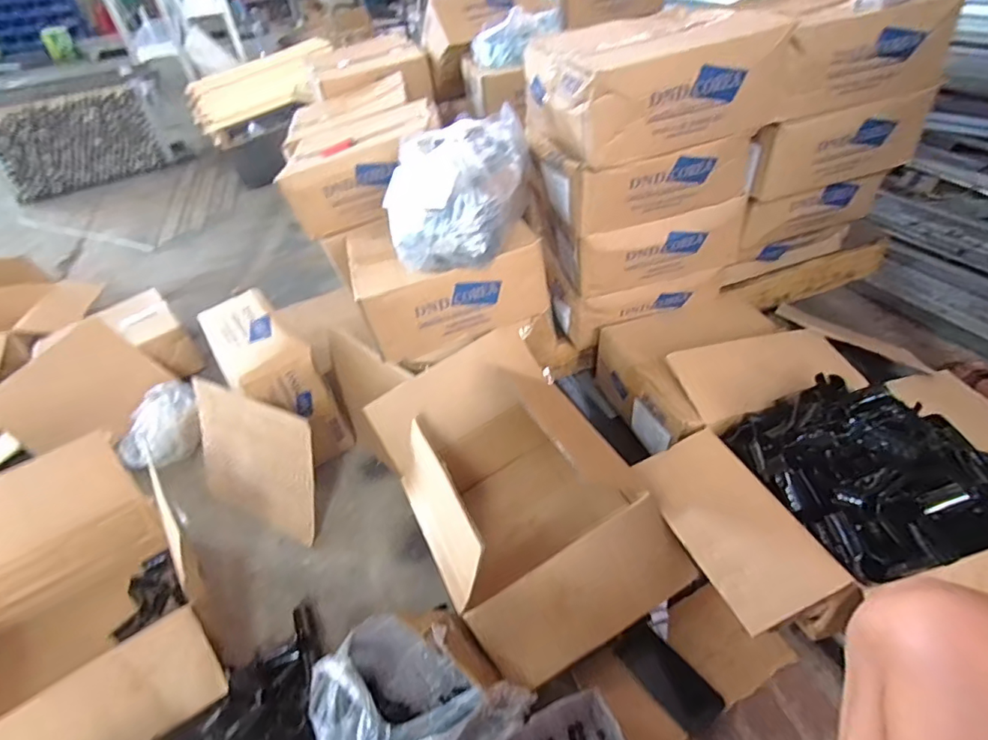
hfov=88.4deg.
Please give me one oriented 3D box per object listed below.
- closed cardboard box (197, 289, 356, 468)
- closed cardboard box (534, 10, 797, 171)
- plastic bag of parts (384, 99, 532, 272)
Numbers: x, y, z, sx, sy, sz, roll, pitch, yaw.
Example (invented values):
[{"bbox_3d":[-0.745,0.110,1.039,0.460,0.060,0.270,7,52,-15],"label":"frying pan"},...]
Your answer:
[{"bbox_3d":[-0.455,0.023,1.060,0.149,0.258,0.348,-31,46,-26],"label":"closed cardboard box"},{"bbox_3d":[0.257,-0.483,0.844,0.367,0.142,0.288,-17,42,-12],"label":"closed cardboard box"},{"bbox_3d":[-0.063,-0.294,0.837,0.213,0.159,0.229,4,42,12],"label":"plastic bag of parts"}]

